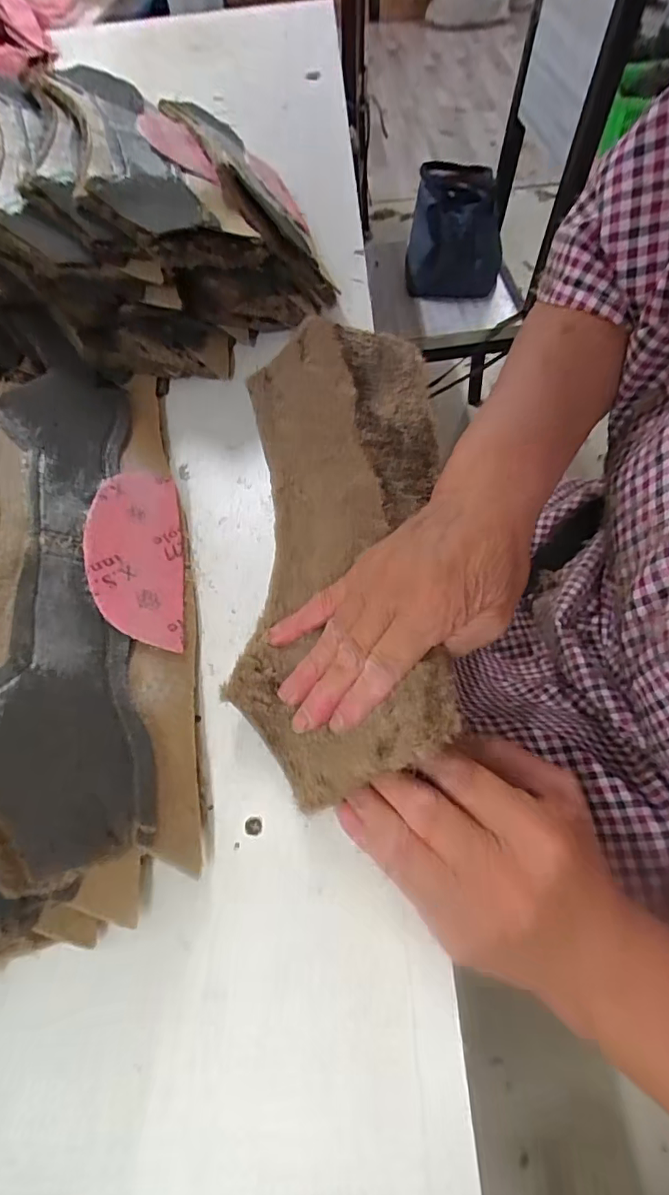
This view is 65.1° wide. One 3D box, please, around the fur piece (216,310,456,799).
[{"bbox_3d":[0.006,-0.055,0.320,0.118,0.043,0.324,-1,59,4],"label":"fur piece"}]

